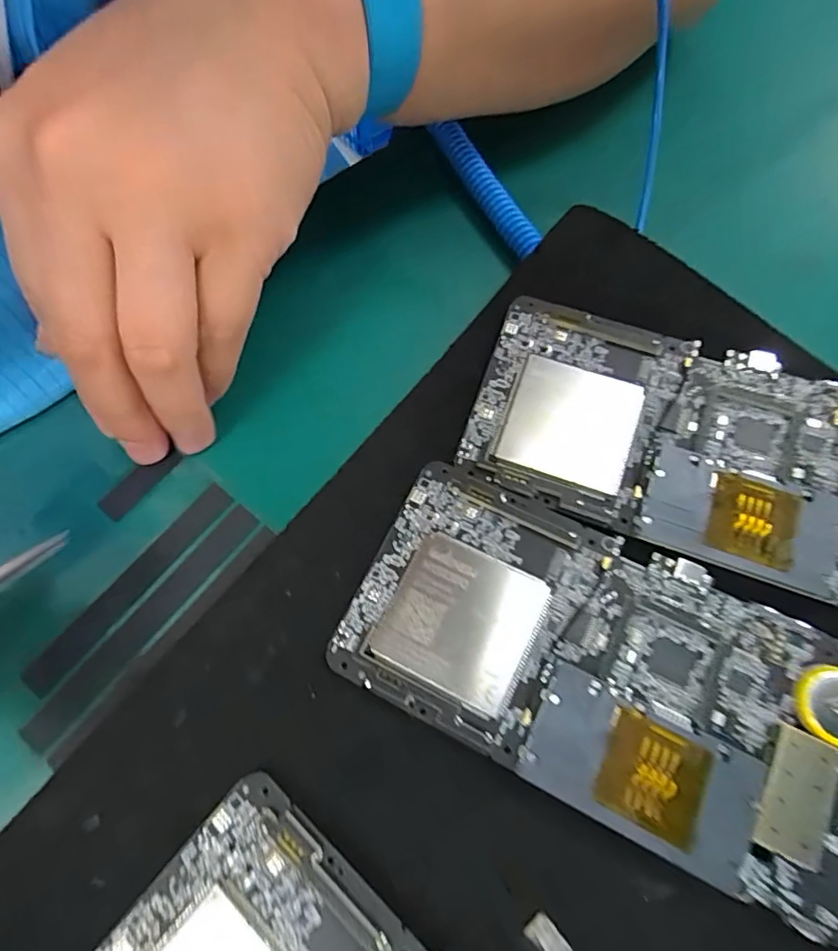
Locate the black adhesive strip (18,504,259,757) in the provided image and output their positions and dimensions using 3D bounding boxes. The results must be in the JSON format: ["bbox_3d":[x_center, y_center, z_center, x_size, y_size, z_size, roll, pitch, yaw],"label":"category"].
[{"bbox_3d":[-0.087,0.046,0.169,0.010,0.004,0.090,40,71,1],"label":"black adhesive strip"}]

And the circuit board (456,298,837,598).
[{"bbox_3d":[0.095,-0.010,0.170,0.151,0.010,0.074,19,71,2],"label":"circuit board"}]

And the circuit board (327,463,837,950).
[{"bbox_3d":[0.055,0.054,0.147,0.152,0.009,0.074,27,72,4],"label":"circuit board"}]

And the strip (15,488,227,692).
[{"bbox_3d":[-0.094,0.035,0.171,0.009,0.004,0.080,37,73,7],"label":"strip"}]

